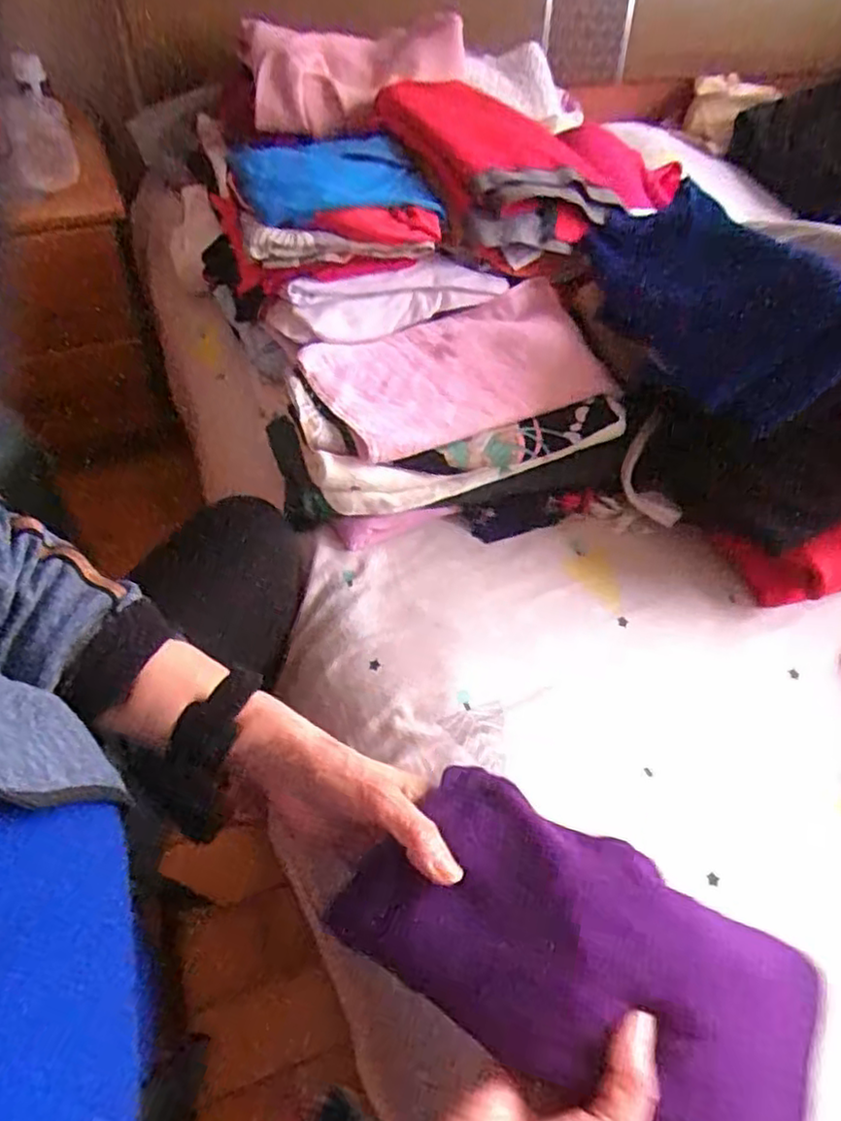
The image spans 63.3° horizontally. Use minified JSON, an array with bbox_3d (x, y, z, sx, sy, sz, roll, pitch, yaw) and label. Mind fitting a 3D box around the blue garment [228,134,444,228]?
[{"bbox_3d":[-0.101,-0.415,0.731,0.190,0.030,0.215,-17,57,-18],"label":"blue garment"}]

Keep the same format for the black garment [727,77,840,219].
[{"bbox_3d":[0.771,-0.758,1.281,0.371,0.218,0.117,30,56,16],"label":"black garment"}]

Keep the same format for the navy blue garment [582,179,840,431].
[{"bbox_3d":[0.304,-0.267,0.708,0.169,0.072,0.307,-41,61,16],"label":"navy blue garment"}]

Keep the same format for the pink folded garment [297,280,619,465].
[{"bbox_3d":[0.046,-0.197,0.698,0.304,0.025,0.169,-21,58,-20],"label":"pink folded garment"}]

